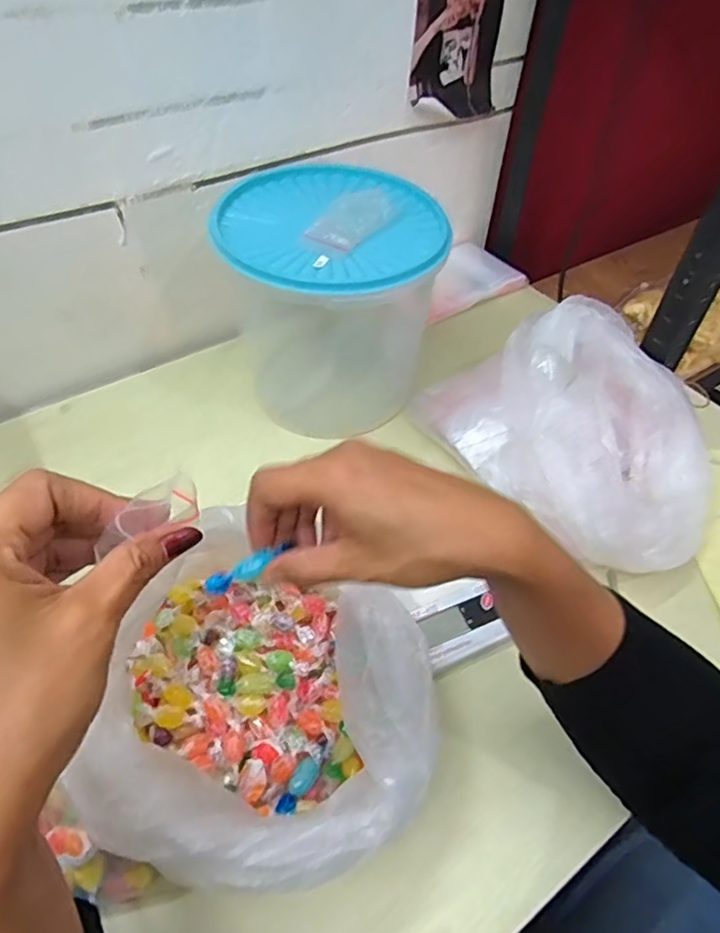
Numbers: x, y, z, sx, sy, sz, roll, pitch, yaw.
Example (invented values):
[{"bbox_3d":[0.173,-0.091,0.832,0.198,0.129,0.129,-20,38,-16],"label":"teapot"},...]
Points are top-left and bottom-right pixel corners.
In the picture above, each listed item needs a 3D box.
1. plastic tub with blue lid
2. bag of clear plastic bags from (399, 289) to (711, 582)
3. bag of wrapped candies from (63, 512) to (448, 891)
[{"bbox_3d":[-0.030,-0.157,0.599,0.183,0.198,0.199,1,48,-2],"label":"plastic tub with blue lid"},{"bbox_3d":[0.196,-0.046,0.547,0.279,0.125,0.184,37,57,27],"label":"bag of clear plastic bags"},{"bbox_3d":[-0.056,0.162,0.376,0.200,0.103,0.173,6,48,2],"label":"bag of wrapped candies"}]

